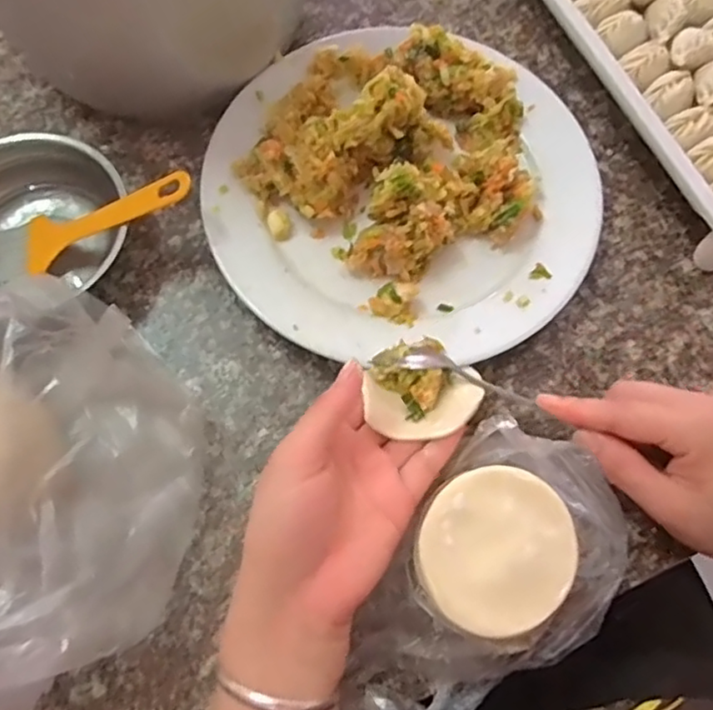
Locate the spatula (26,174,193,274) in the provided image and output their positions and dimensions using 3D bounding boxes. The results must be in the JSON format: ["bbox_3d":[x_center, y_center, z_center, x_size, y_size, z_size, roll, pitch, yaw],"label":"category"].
[{"bbox_3d":[-0.146,-0.083,0.373,0.112,0.013,0.037,-18,69,14],"label":"spatula"}]

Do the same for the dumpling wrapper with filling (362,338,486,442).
[{"bbox_3d":[0.035,0.018,0.341,0.062,0.017,0.056,-35,74,-13],"label":"dumpling wrapper with filling"}]

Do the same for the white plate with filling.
[{"bbox_3d":[0.028,-0.111,0.394,0.241,0.065,0.228,0,69,-1],"label":"white plate with filling"}]

